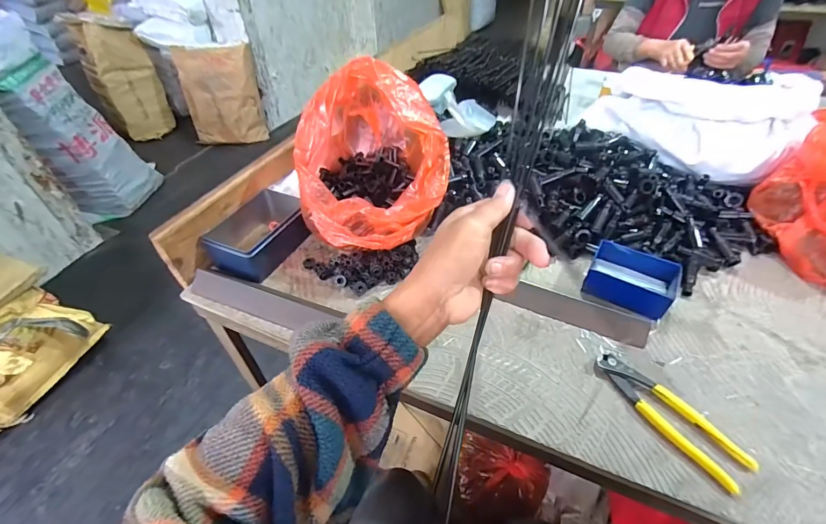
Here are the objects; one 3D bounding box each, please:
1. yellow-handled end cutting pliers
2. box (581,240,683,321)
[{"bbox_3d":[0.277,0.163,0.416,0.050,0.015,0.160,-29,50,-25],"label":"yellow-handled end cutting pliers"},{"bbox_3d":[0.310,0.025,0.543,0.110,0.041,0.084,25,50,25],"label":"box"}]

